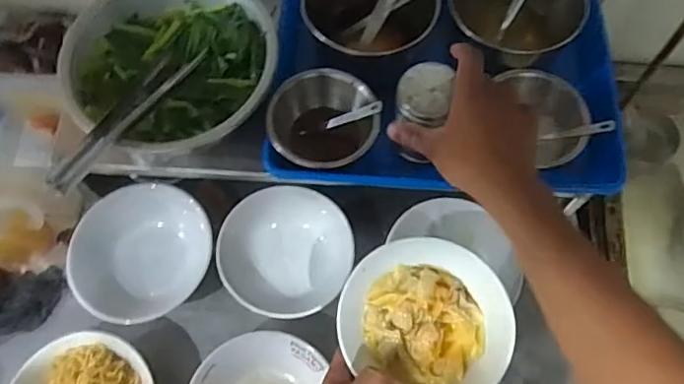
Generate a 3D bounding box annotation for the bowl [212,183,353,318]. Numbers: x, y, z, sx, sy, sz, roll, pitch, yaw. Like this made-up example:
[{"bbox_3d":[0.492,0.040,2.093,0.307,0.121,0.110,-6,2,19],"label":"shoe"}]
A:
[{"bbox_3d":[-0.064,0.068,0.645,0.147,0.042,0.145,3,69,2],"label":"bowl"}]

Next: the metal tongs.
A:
[{"bbox_3d":[-0.213,-0.078,0.544,0.038,0.019,0.203,26,58,11],"label":"metal tongs"}]

